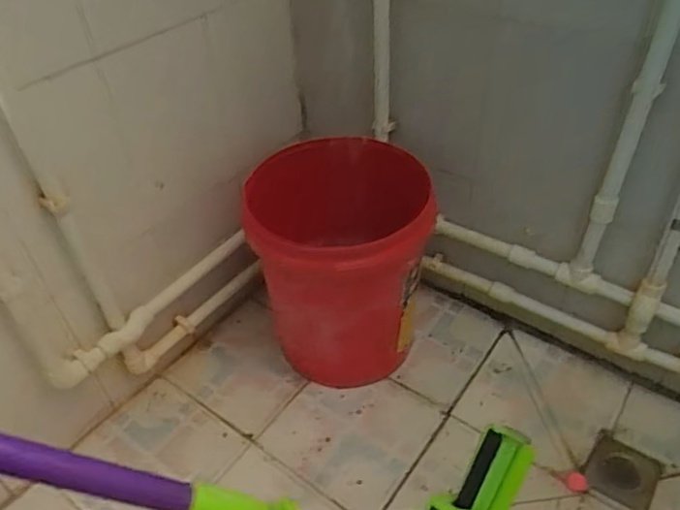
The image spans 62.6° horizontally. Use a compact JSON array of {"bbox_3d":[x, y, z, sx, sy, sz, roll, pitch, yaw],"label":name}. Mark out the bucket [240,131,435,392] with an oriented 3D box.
[{"bbox_3d":[-0.004,0.028,0.981,0.278,0.360,0.254,-3,40,3],"label":"bucket"}]

